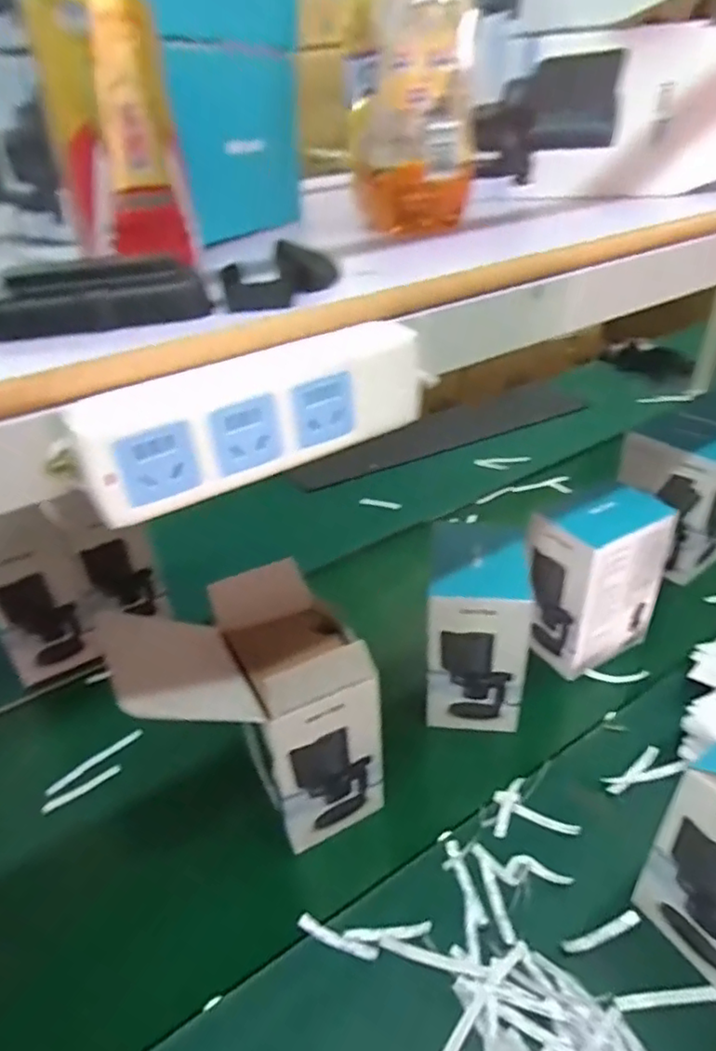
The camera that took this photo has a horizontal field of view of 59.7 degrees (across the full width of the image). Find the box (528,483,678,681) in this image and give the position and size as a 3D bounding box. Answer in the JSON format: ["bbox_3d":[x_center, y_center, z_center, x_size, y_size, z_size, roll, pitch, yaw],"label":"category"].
[{"bbox_3d":[0.329,0.077,0.870,0.154,0.221,0.099,-20,36,-23],"label":"box"}]

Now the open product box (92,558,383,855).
[{"bbox_3d":[-0.106,0.213,0.681,0.219,0.291,0.156,-17,35,-19],"label":"open product box"}]

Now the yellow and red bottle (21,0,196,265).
[{"bbox_3d":[-0.137,-0.235,0.337,0.066,0.160,0.058,-14,34,-15],"label":"yellow and red bottle"}]

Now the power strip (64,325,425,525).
[{"bbox_3d":[-0.043,-0.055,0.297,0.169,0.053,0.027,-20,36,-23],"label":"power strip"}]

